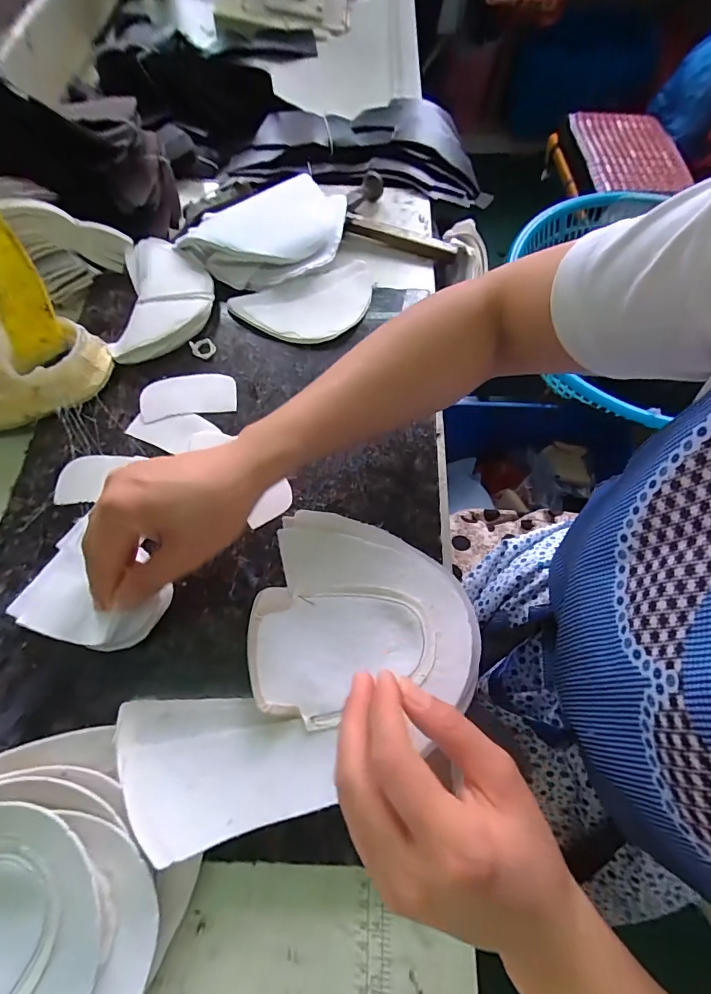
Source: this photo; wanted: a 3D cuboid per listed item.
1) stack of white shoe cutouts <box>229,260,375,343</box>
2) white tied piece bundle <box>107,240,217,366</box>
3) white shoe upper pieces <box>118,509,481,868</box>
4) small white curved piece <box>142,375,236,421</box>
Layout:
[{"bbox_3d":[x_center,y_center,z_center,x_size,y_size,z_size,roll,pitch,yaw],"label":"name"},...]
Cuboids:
[{"bbox_3d":[-0.043,-0.196,0.454,0.146,0.016,0.083,-26,71,-13],"label":"stack of white shoe cutouts"},{"bbox_3d":[-0.189,-0.202,0.443,0.089,0.022,0.150,-3,68,-4],"label":"white tied piece bundle"},{"bbox_3d":[-0.031,0.119,0.290,0.158,0.036,0.235,35,70,11],"label":"white shoe upper pieces"},{"bbox_3d":[-0.155,-0.095,0.411,0.085,0.004,0.044,-9,68,-6],"label":"small white curved piece"}]

